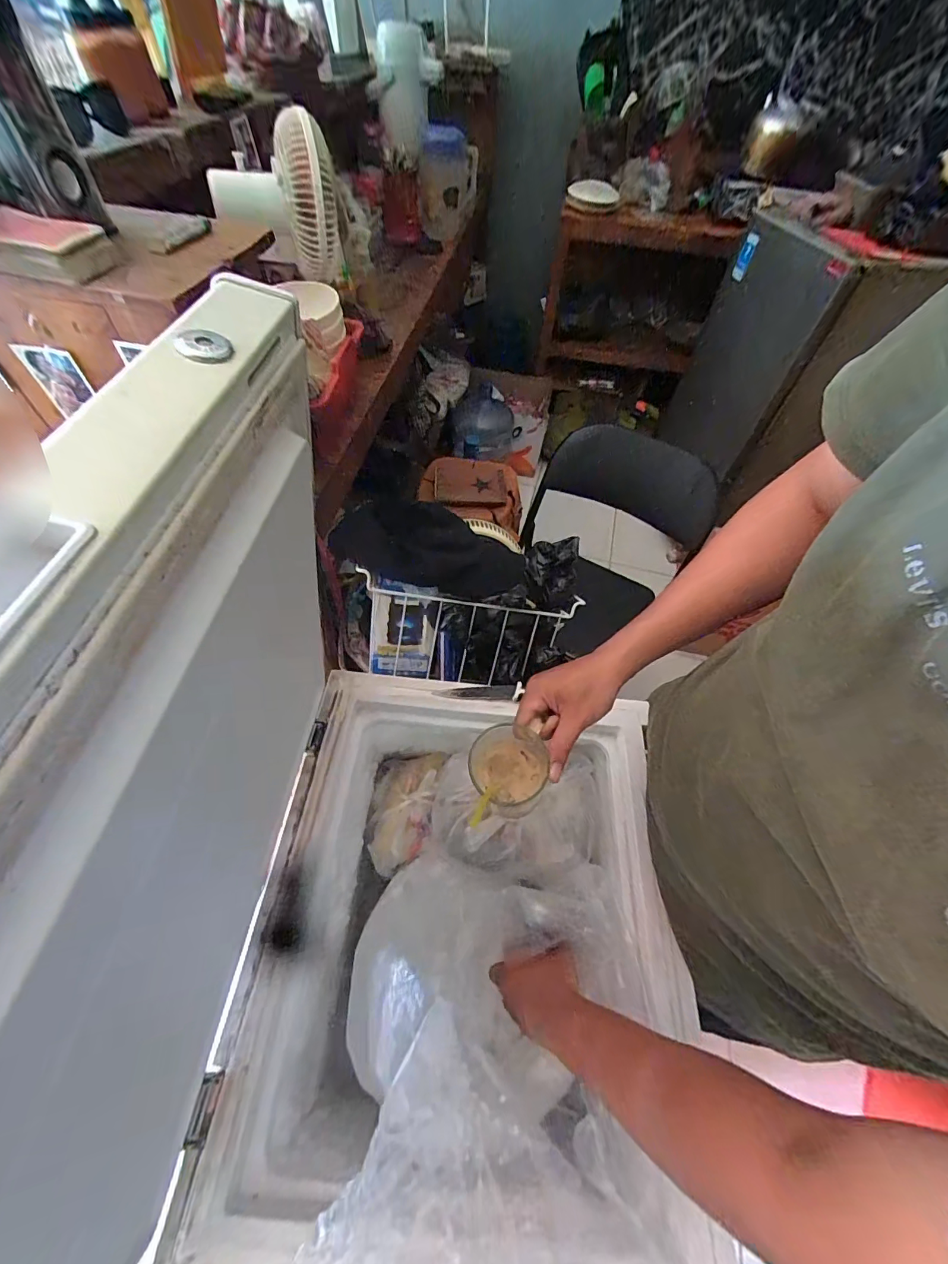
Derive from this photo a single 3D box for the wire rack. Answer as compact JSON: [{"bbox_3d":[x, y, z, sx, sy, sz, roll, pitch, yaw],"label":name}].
[{"bbox_3d":[-0.016,0.029,0.714,0.358,0.221,0.076,7,31,-13],"label":"wire rack"}]

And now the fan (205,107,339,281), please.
[{"bbox_3d":[-0.354,-0.774,0.780,0.210,0.221,0.271,-11,59,-11],"label":"fan"}]

